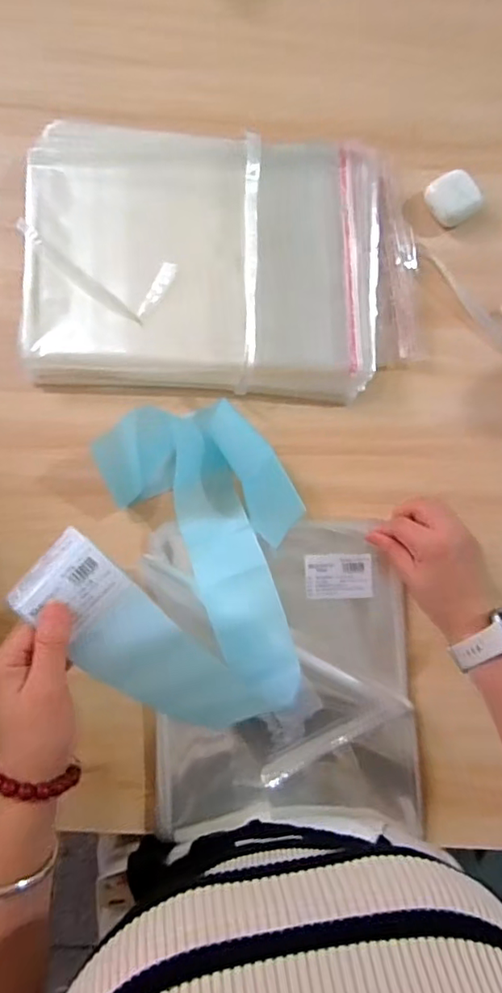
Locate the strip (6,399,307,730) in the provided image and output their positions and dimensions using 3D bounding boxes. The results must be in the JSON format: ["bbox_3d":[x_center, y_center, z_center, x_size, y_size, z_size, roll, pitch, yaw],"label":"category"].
[{"bbox_3d":[-0.049,0.027,0.422,0.182,0.146,0.215,5,83,0],"label":"strip"}]

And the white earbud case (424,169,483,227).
[{"bbox_3d":[0.204,-0.302,0.549,0.048,0.016,0.049,-35,85,-4],"label":"white earbud case"}]

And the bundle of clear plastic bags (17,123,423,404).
[{"bbox_3d":[-0.027,-0.226,0.527,0.379,0.032,0.254,3,83,0],"label":"bundle of clear plastic bags"}]

